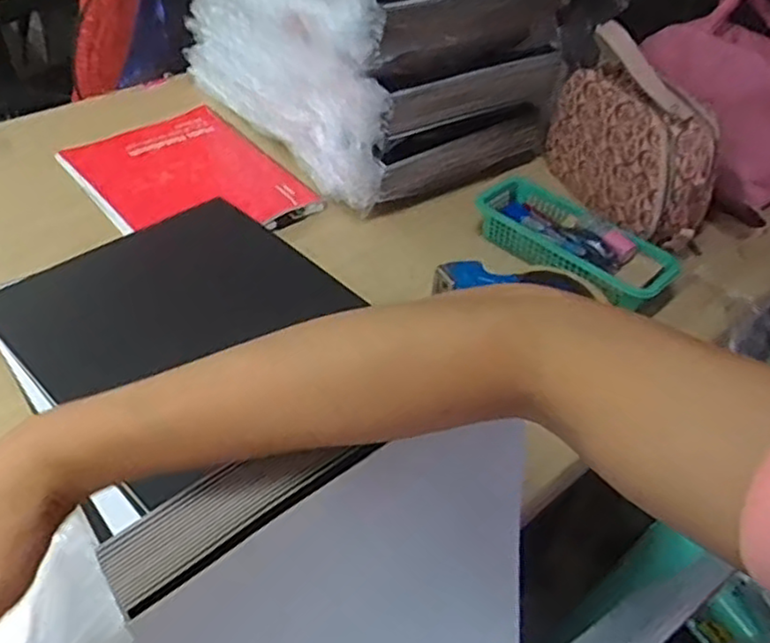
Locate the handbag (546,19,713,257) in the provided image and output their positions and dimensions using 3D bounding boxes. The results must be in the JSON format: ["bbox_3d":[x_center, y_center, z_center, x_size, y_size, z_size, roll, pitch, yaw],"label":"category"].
[{"bbox_3d":[0.296,-0.219,0.824,0.084,0.182,0.227,-14,48,-20],"label":"handbag"}]

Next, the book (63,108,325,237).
[{"bbox_3d":[-0.239,-0.182,0.850,0.225,0.017,0.278,-28,53,-30],"label":"book"}]

